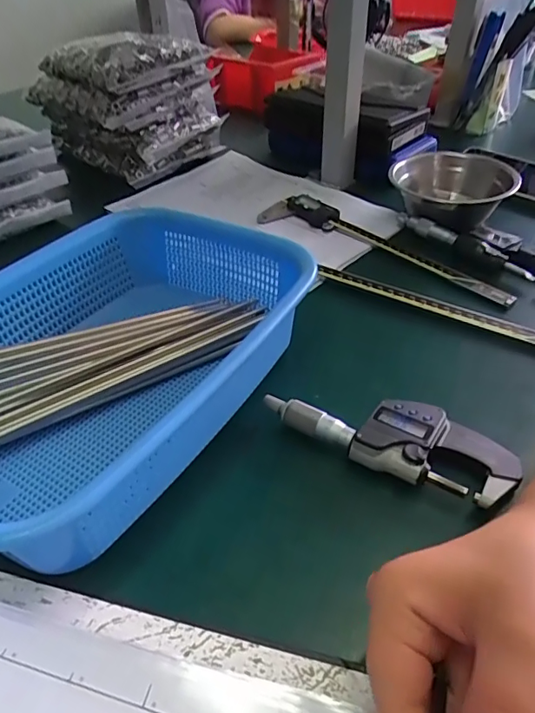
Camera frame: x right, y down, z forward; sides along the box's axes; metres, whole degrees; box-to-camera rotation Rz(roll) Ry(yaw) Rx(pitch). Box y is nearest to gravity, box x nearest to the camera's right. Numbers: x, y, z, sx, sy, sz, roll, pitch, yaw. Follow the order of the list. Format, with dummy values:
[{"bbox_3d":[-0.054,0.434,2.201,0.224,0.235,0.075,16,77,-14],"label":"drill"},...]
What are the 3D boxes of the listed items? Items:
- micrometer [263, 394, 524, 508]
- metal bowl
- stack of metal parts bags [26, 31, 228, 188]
[{"bbox_3d":[0.074,0.052,0.320,0.155,0.030,0.049,17,44,19],"label":"micrometer"},{"bbox_3d":[0.202,-0.184,0.555,0.124,0.052,0.137,14,43,16],"label":"metal bowl"},{"bbox_3d":[-0.184,-0.346,0.671,0.175,0.140,0.197,-32,50,-31],"label":"stack of metal parts bags"}]

